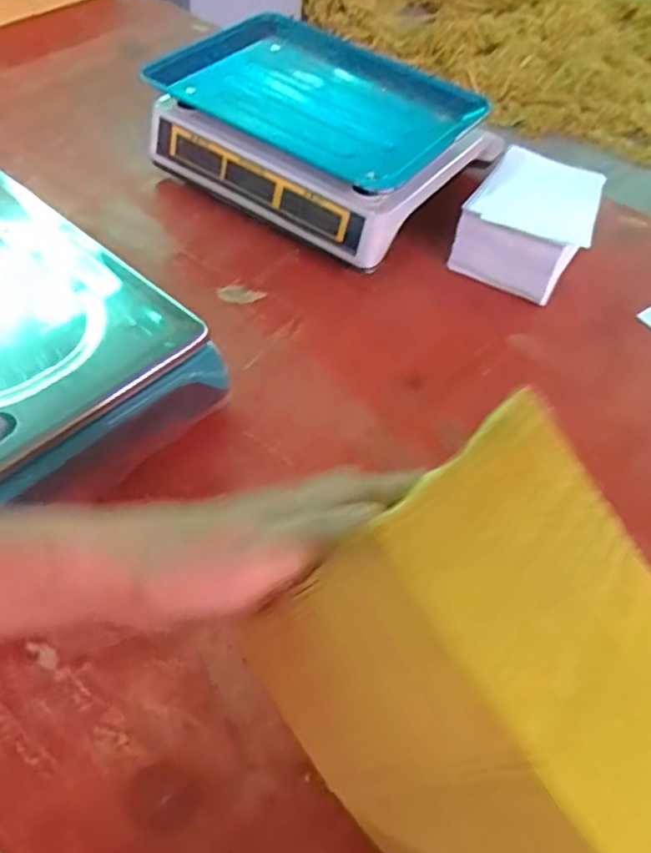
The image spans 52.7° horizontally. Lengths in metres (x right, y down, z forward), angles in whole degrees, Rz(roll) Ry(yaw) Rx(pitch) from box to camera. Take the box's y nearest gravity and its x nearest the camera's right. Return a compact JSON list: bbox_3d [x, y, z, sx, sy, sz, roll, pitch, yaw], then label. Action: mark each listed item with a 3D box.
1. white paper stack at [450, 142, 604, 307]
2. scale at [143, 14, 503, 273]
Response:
[{"bbox_3d":[0.228,-0.226,0.731,0.127,0.084,0.148,28,54,16],"label":"white paper stack"},{"bbox_3d":[-0.009,-0.341,0.779,0.336,0.116,0.257,31,55,18],"label":"scale"}]

